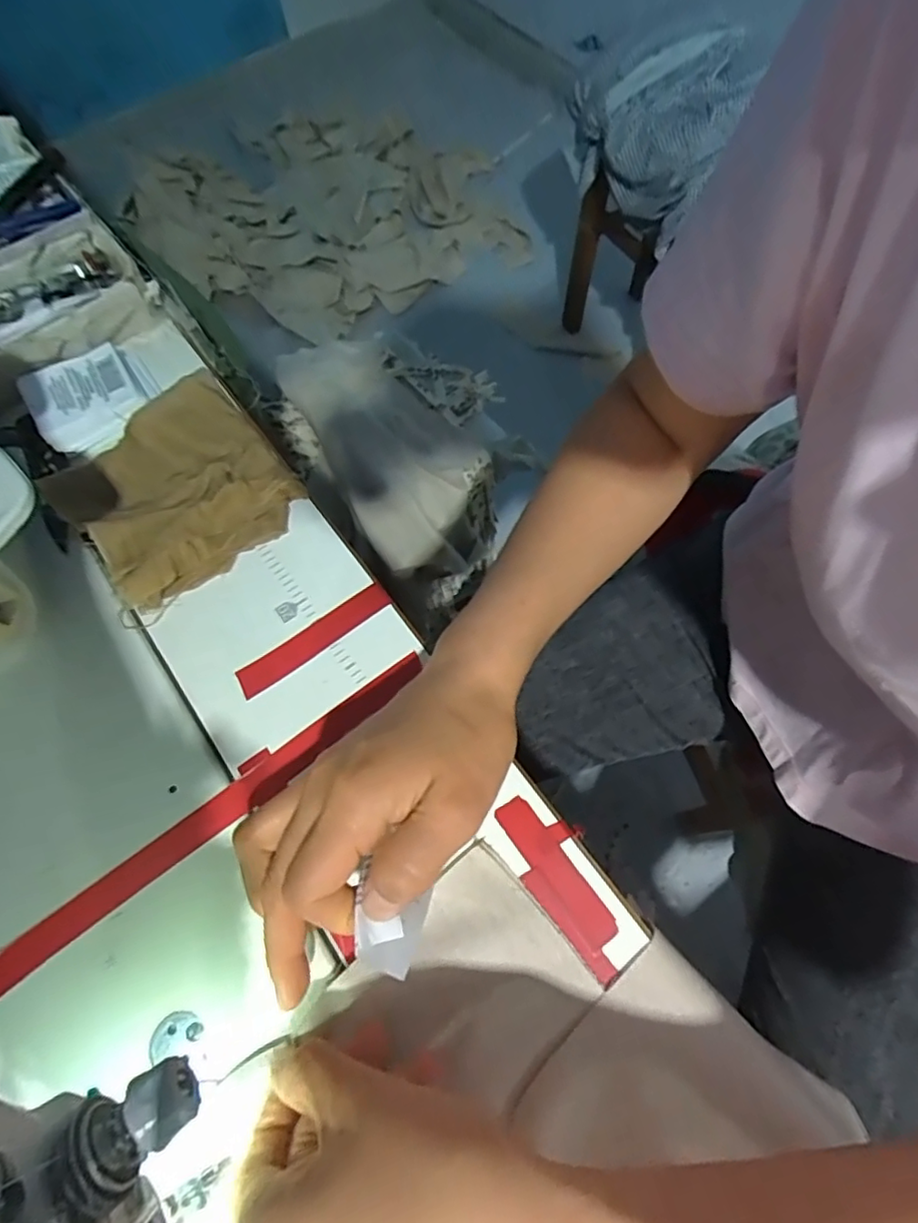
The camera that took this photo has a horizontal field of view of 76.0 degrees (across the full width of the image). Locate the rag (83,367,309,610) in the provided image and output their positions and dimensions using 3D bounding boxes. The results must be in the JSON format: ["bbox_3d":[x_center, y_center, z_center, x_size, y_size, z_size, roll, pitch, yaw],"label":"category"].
[{"bbox_3d":[-0.169,-0.078,0.352,0.114,0.023,0.124,-37,72,-13],"label":"rag"}]

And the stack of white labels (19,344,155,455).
[{"bbox_3d":[-0.235,-0.137,0.374,0.067,0.020,0.059,-32,71,-11],"label":"stack of white labels"}]

